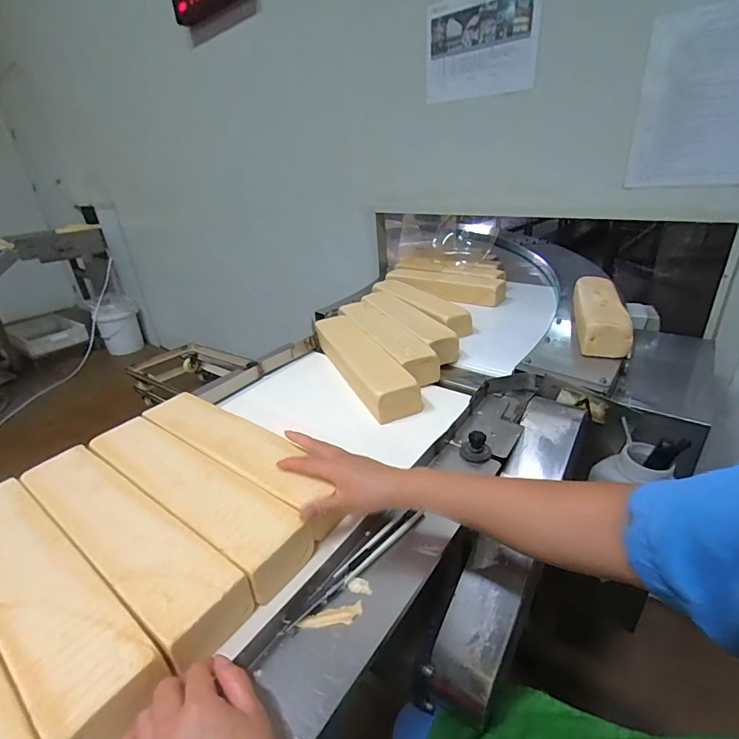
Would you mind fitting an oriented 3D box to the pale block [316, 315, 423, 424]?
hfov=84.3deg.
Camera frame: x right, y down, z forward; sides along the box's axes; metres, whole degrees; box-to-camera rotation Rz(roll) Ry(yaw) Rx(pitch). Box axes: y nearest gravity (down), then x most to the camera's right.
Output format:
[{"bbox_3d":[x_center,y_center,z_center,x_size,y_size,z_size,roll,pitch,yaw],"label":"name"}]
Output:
[{"bbox_3d":[-0.019,-0.013,0.783,0.081,0.070,0.343,-15,28,-19],"label":"pale block"}]

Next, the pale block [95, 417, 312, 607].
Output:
[{"bbox_3d":[-0.218,0.150,0.500,0.361,0.055,0.080,15,33,34],"label":"pale block"}]

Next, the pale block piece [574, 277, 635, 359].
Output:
[{"bbox_3d":[0.466,-0.118,0.840,0.085,0.073,0.334,5,28,20],"label":"pale block piece"}]

